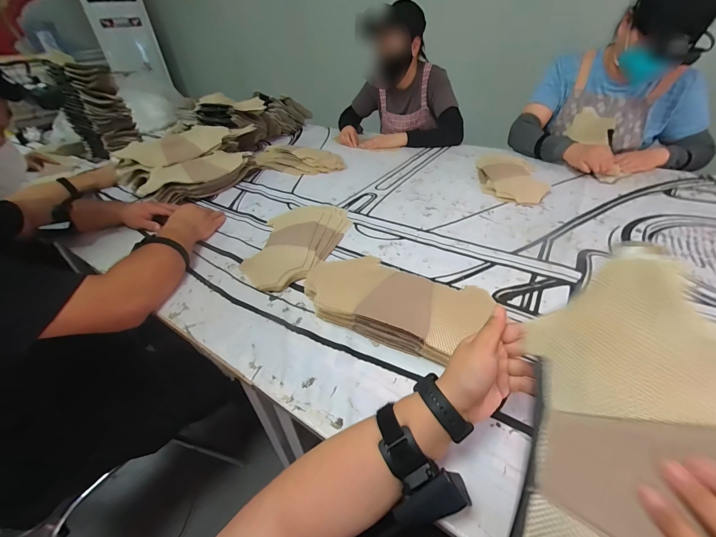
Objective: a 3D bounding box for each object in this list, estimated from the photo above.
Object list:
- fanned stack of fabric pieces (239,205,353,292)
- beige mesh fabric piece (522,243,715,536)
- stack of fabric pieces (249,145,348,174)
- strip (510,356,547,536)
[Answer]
[{"bbox_3d":[-0.146,-0.076,0.730,0.195,0.033,0.342,9,40,17],"label":"fanned stack of fabric pieces"},{"bbox_3d":[0.186,0.158,0.222,0.136,0.019,0.355,4,70,42],"label":"beige mesh fabric piece"},{"bbox_3d":[-0.218,-0.396,1.120,0.350,0.055,0.183,12,41,20],"label":"stack of fabric pieces"},{"bbox_3d":[0.146,0.156,0.260,0.011,0.010,0.160,14,71,22],"label":"strip"}]

